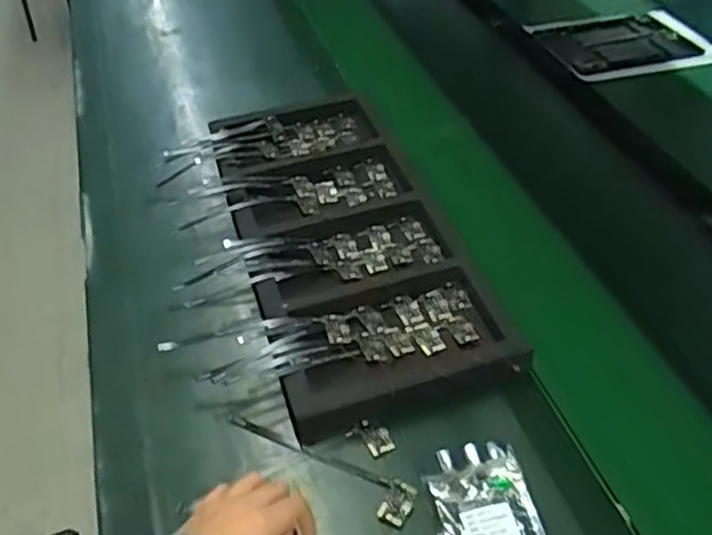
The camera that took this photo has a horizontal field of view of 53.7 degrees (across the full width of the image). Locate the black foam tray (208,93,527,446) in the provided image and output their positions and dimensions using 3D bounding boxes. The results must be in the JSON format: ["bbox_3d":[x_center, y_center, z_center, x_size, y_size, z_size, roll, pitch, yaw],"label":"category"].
[{"bbox_3d":[-0.015,-0.043,0.798,0.220,0.042,0.515,-11,45,-12],"label":"black foam tray"}]

